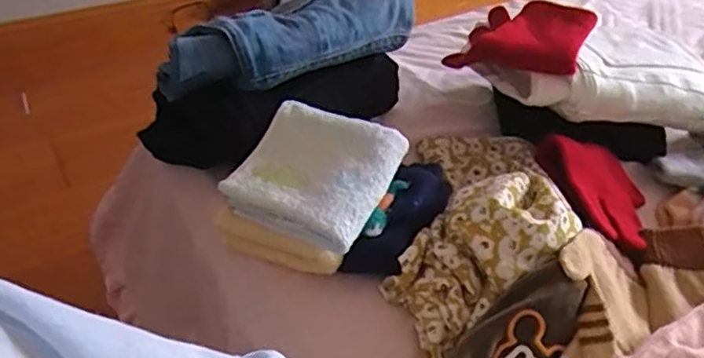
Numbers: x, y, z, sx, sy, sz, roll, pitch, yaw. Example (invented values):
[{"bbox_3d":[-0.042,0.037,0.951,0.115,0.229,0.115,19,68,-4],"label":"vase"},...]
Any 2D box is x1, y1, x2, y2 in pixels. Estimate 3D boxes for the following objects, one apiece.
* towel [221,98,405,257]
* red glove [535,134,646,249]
[{"bbox_3d":[-0.032,-0.007,0.537,0.121,0.029,0.114,20,59,24],"label":"towel"},{"bbox_3d":[0.248,0.004,0.602,0.090,0.042,0.123,-17,51,-22],"label":"red glove"}]

